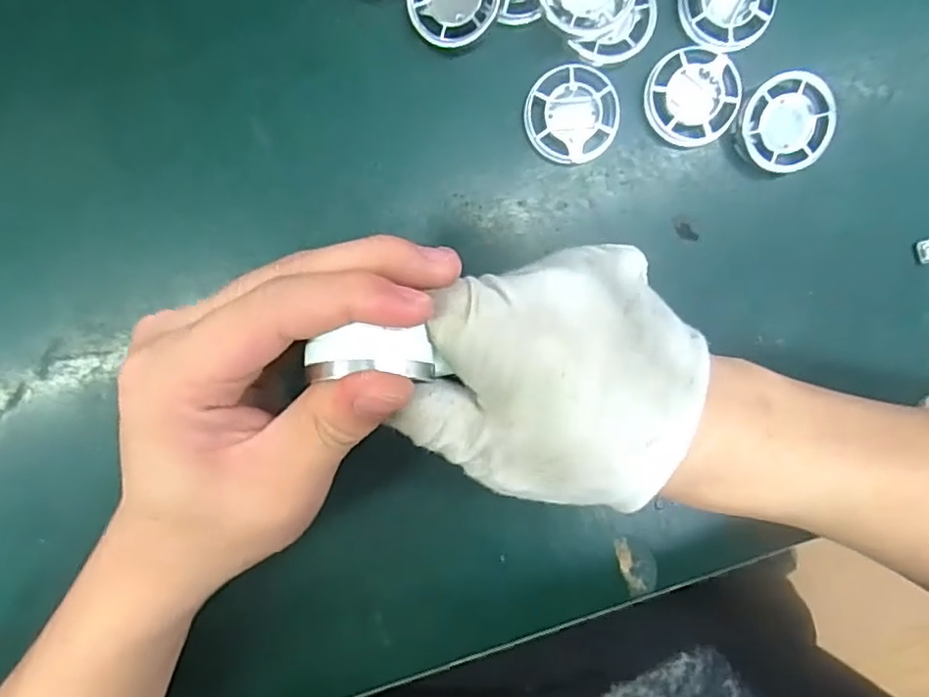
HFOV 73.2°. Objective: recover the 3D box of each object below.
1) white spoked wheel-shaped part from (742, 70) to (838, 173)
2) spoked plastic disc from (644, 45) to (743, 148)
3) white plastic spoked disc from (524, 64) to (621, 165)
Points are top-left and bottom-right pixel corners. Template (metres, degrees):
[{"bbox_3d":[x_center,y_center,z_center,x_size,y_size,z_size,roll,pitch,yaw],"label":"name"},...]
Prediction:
[{"bbox_3d":[0.136,-0.095,0.264,0.036,0.009,0.039,0,97,-1],"label":"white spoked wheel-shaped part"},{"bbox_3d":[0.096,-0.106,0.263,0.039,0.006,0.039,0,97,-1],"label":"spoked plastic disc"},{"bbox_3d":[0.045,-0.098,0.265,0.039,0.010,0.038,0,97,-1],"label":"white plastic spoked disc"}]

